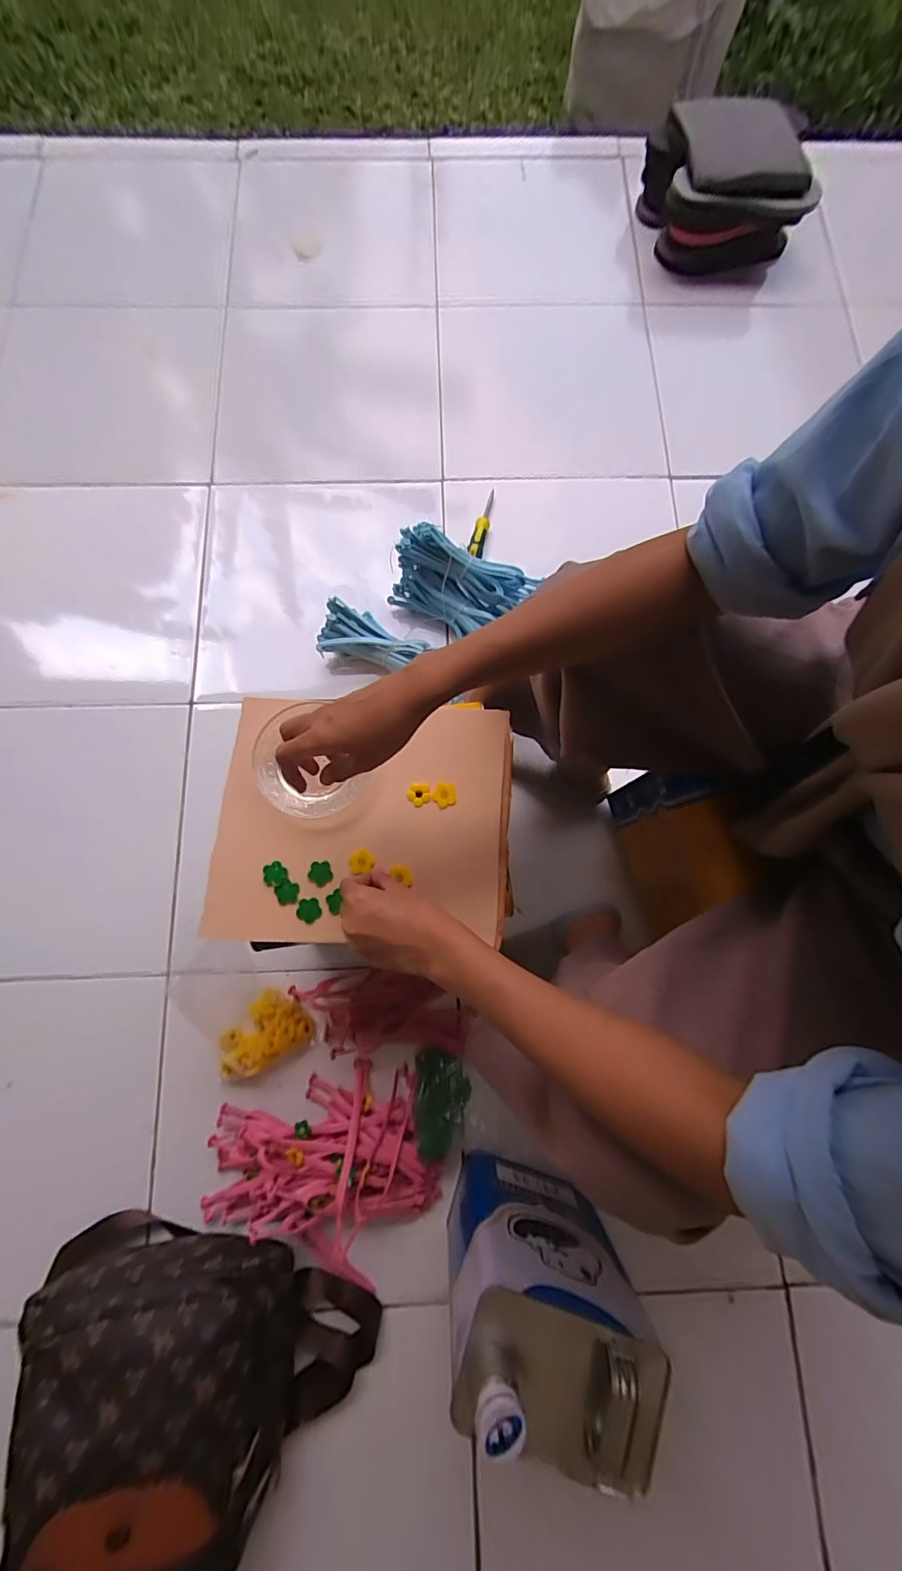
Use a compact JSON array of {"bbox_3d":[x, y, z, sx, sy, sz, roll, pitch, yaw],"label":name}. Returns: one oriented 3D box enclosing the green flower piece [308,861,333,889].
[{"bbox_3d":[-0.127,0.086,0.492,0.022,0.004,0.024,-6,78,-2],"label":"green flower piece"}]

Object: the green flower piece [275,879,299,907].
[{"bbox_3d":[-0.156,0.103,0.480,0.023,0.004,0.024,0,78,-1],"label":"green flower piece"}]

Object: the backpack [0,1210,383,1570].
[{"bbox_3d":[-0.281,0.673,0.520,0.372,0.152,0.309,3,78,0],"label":"backpack"}]

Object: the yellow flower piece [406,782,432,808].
[{"bbox_3d":[-0.032,0.009,0.509,0.023,0.004,0.023,0,78,-1],"label":"yellow flower piece"}]

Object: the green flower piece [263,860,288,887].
[{"bbox_3d":[-0.169,0.084,0.485,0.022,0.004,0.023,-6,78,-2],"label":"green flower piece"}]

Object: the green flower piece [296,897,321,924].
[{"bbox_3d":[-0.136,0.120,0.482,0.023,0.004,0.023,0,78,-1],"label":"green flower piece"}]

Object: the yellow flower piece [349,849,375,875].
[{"bbox_3d":[-0.087,0.074,0.489,0.024,0.004,0.020,-41,82,-8],"label":"yellow flower piece"}]

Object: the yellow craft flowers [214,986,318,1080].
[{"bbox_3d":[-0.245,0.335,0.660,0.093,0.021,0.122,42,81,7],"label":"yellow craft flowers"}]

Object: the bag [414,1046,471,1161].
[{"bbox_3d":[-0.011,0.395,0.634,0.067,0.060,0.101,-7,78,-2],"label":"bag"}]

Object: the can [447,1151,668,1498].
[{"bbox_3d":[0.082,0.524,0.518,0.163,0.271,0.125,18,78,3],"label":"can"}]

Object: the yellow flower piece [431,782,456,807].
[{"bbox_3d":[-0.008,0.009,0.513,0.024,0.005,0.024,-11,78,-3],"label":"yellow flower piece"}]

